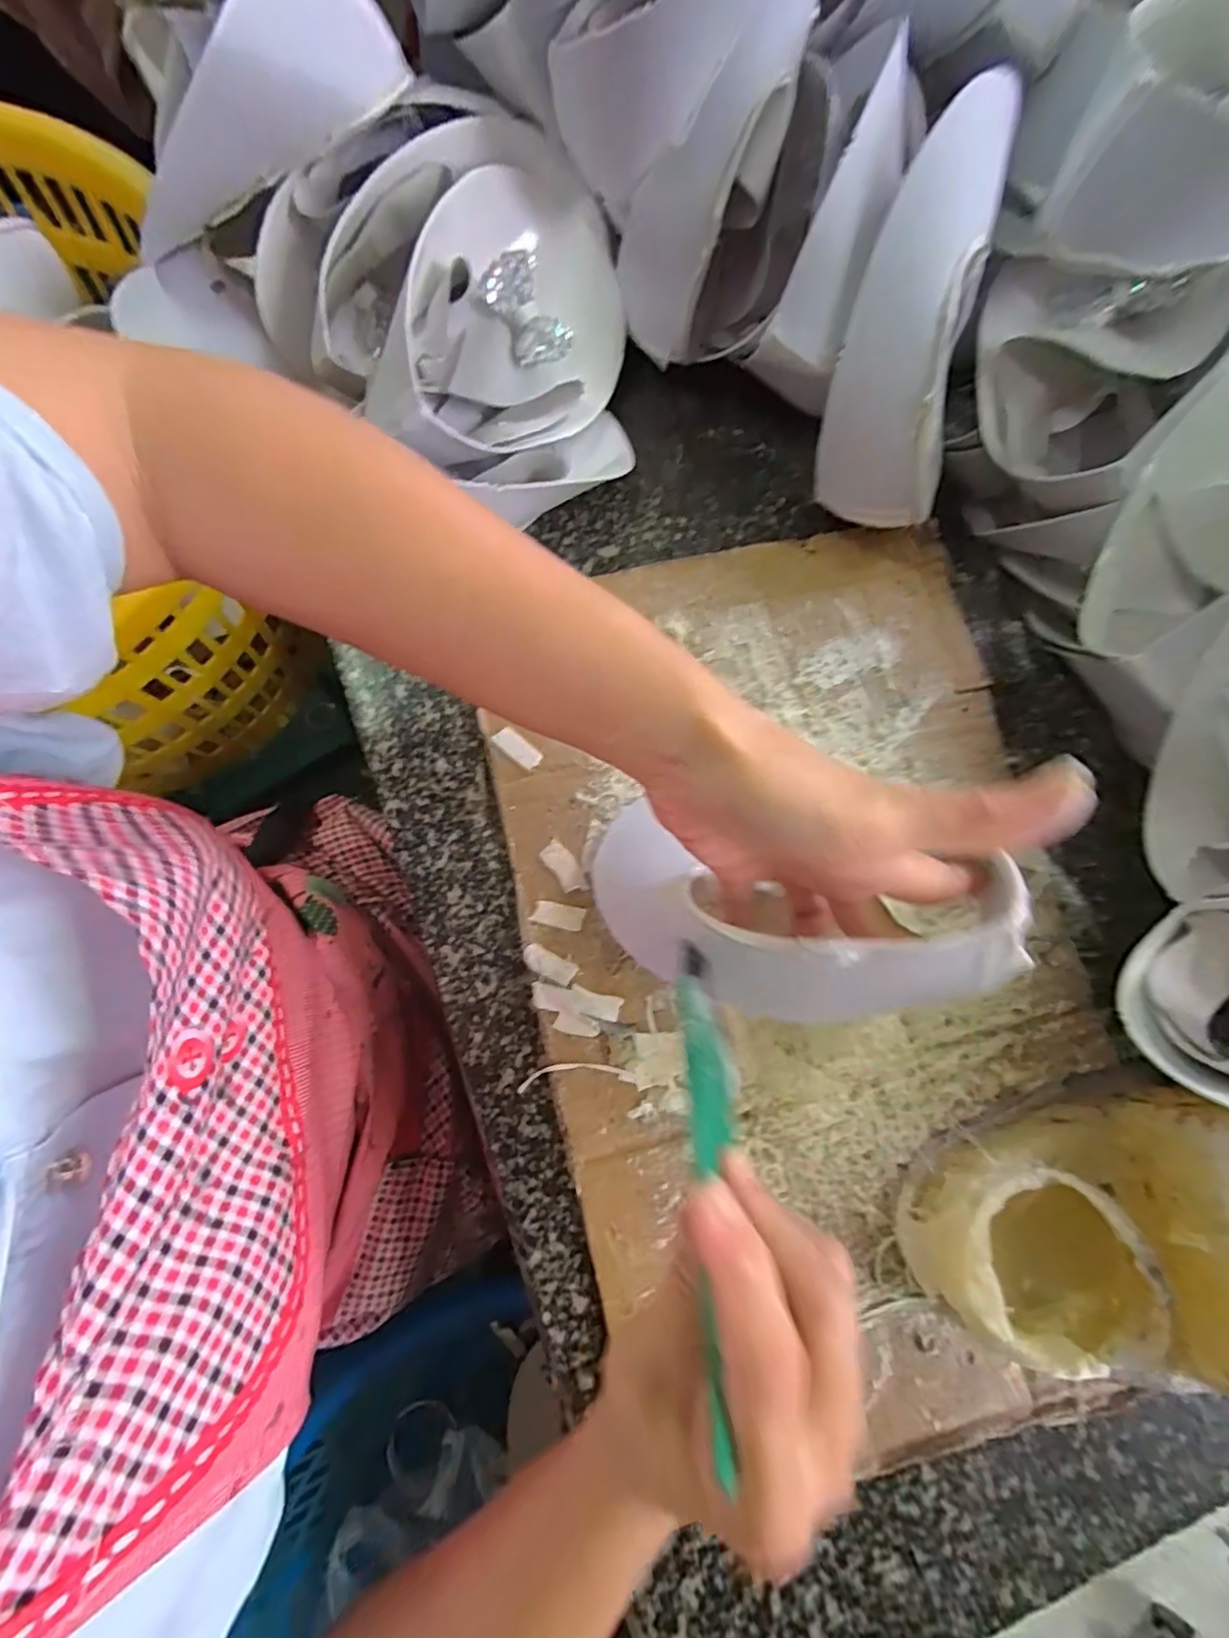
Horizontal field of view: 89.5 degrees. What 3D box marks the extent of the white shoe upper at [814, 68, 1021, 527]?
[{"bbox_3d":[0.145,-0.240,0.302,0.061,0.170,0.042,5,32,0],"label":"white shoe upper"}]

